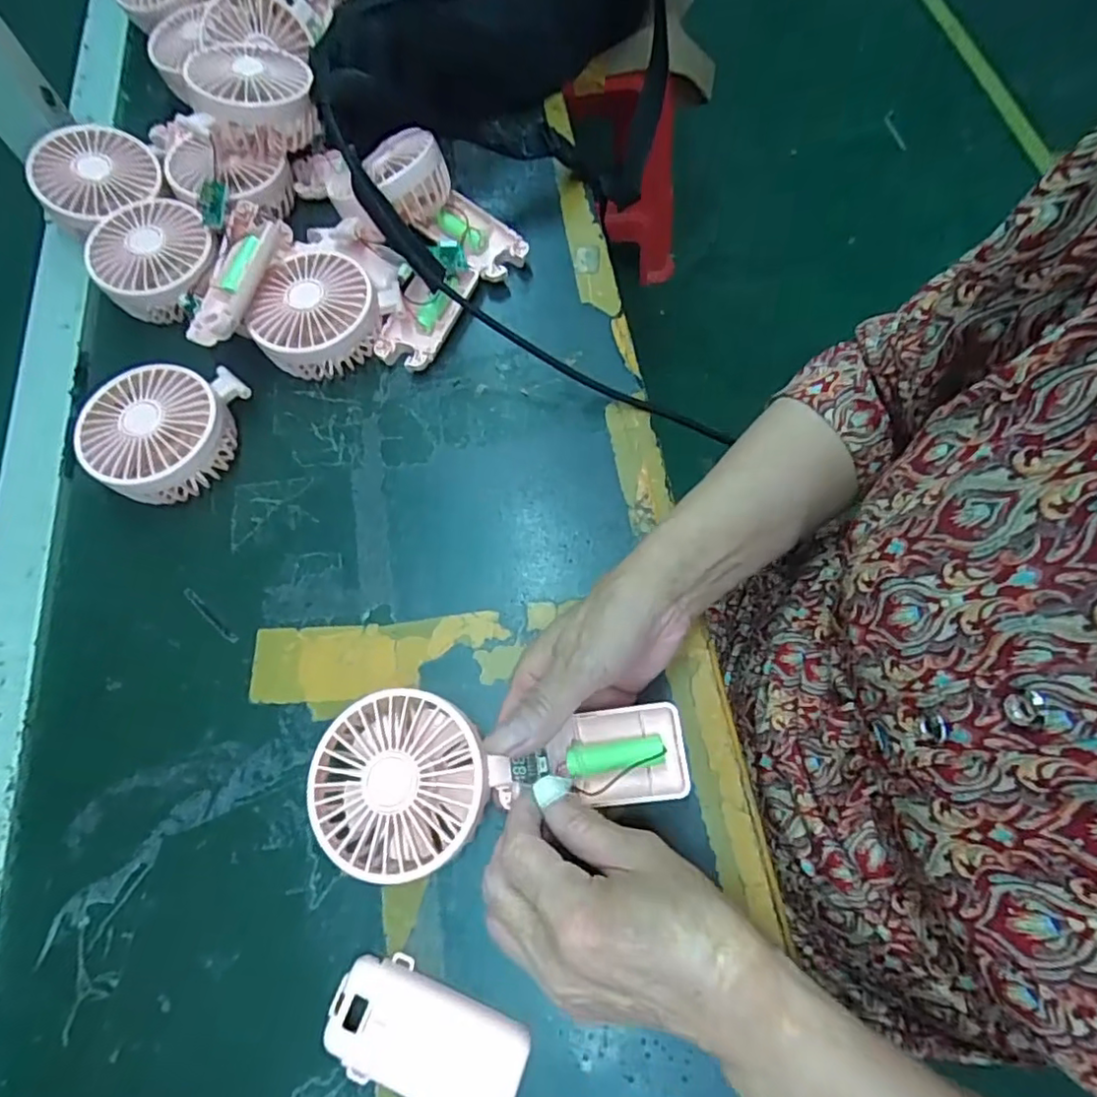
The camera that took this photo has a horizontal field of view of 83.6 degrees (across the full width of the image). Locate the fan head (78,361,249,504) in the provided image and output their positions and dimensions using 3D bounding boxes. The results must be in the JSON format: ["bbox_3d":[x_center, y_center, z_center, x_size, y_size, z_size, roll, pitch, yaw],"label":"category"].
[{"bbox_3d":[-0.249,-0.075,0.399,0.085,0.043,0.097,8,69,5],"label":"fan head"}]

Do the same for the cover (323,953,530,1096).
[{"bbox_3d":[-0.057,0.230,0.287,0.092,0.016,0.045,19,70,9],"label":"cover"}]

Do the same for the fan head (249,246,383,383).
[{"bbox_3d":[-0.157,-0.159,0.427,0.074,0.045,0.084,12,69,7],"label":"fan head"}]

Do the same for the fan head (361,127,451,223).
[{"bbox_3d":[-0.105,-0.271,0.447,0.056,0.044,0.054,-1,68,2],"label":"fan head"}]

